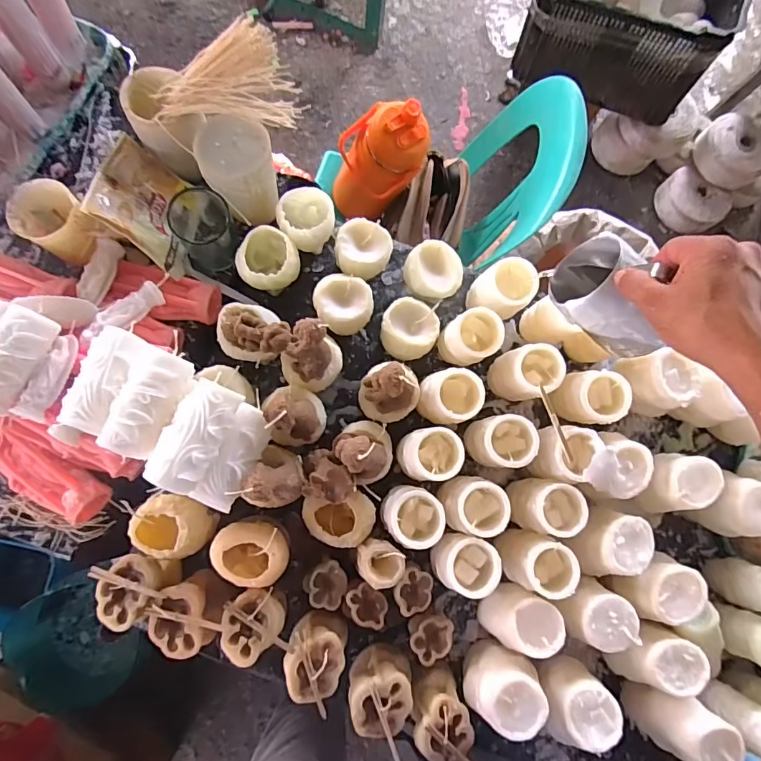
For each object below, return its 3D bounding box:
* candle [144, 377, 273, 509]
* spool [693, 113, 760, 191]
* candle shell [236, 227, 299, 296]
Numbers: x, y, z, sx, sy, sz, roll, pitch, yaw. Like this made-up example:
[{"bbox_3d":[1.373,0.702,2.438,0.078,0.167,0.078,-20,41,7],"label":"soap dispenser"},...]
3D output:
[{"bbox_3d":[-0.171,0.068,0.471,0.086,0.079,0.116,28,80,-1],"label":"candle"},{"bbox_3d":[1.063,-0.690,1.388,0.185,0.104,0.215,-30,86,-9],"label":"spool"},{"bbox_3d":[-0.143,-0.150,0.586,0.073,0.057,0.074,1,82,-5],"label":"candle shell"}]

